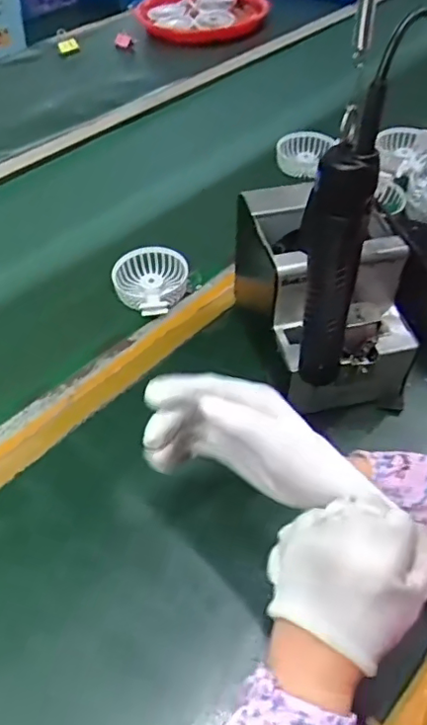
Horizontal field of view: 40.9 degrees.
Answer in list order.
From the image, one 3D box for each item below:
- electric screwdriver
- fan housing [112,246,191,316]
[{"bbox_3d":[0.085,-0.071,0.406,0.038,0.227,0.030,8,50,8],"label":"electric screwdriver"},{"bbox_3d":[-0.071,-0.099,0.687,0.085,0.030,0.101,-31,56,-23],"label":"fan housing"}]

